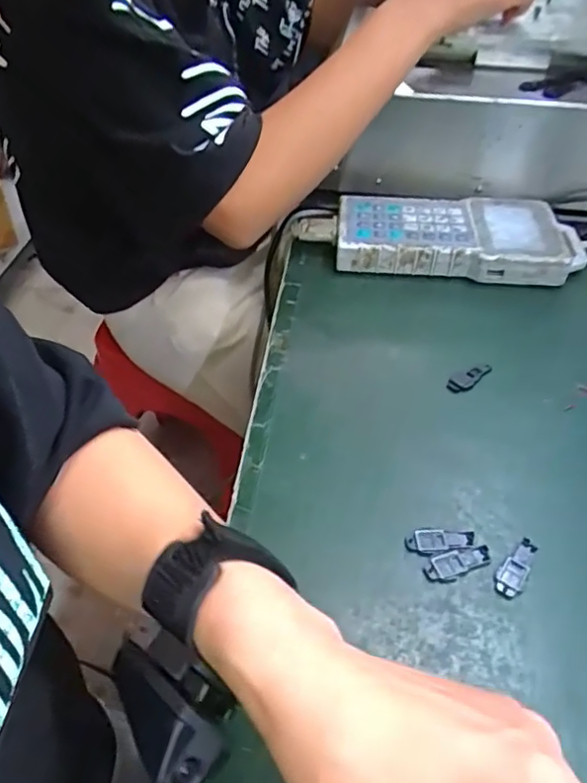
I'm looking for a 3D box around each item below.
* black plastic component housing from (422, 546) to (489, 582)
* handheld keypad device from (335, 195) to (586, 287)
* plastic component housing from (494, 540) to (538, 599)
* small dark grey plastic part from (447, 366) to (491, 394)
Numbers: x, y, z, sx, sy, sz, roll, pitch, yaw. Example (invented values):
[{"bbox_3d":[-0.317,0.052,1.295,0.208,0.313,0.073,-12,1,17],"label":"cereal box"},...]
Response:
[{"bbox_3d":[0.094,0.097,0.343,0.041,0.004,0.013,-14,46,-11],"label":"black plastic component housing"},{"bbox_3d":[0.154,-0.148,0.562,0.226,0.034,0.110,4,46,8],"label":"handheld keypad device"},{"bbox_3d":[0.126,0.100,0.340,0.015,0.004,0.039,25,52,25],"label":"plastic component housing"},{"bbox_3d":[0.133,-0.010,0.448,0.042,0.004,0.015,-21,48,-16],"label":"small dark grey plastic part"}]

